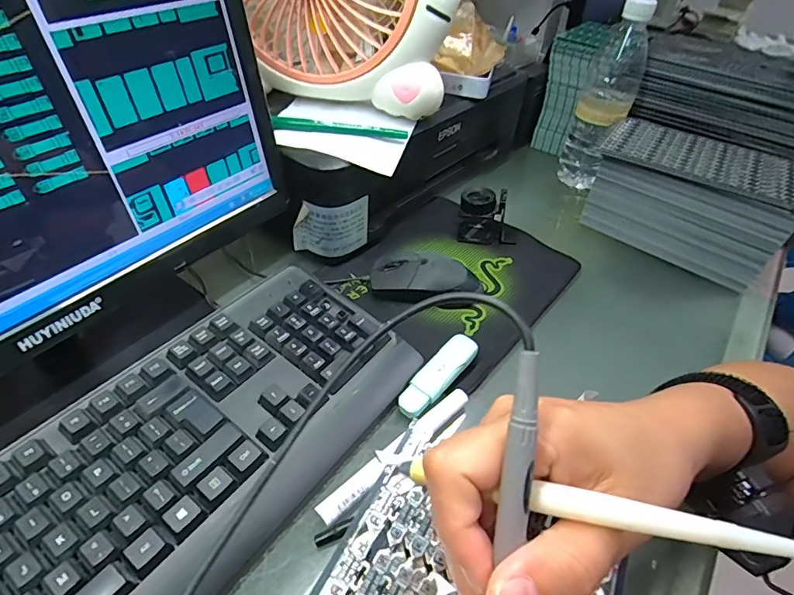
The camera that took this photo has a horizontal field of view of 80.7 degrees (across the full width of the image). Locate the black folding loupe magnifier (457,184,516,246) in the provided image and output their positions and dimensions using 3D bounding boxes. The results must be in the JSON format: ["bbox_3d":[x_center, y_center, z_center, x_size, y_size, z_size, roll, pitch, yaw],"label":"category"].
[{"bbox_3d":[0.106,-0.095,0.540,0.068,0.053,0.048,15,44,10],"label":"black folding loupe magnifier"}]

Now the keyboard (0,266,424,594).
[{"bbox_3d":[-0.165,0.125,0.291,0.153,0.034,0.423,29,48,23],"label":"keyboard"}]

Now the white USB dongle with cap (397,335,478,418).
[{"bbox_3d":[0.035,0.064,0.389,0.026,0.018,0.085,34,50,27],"label":"white USB dongle with cap"}]

